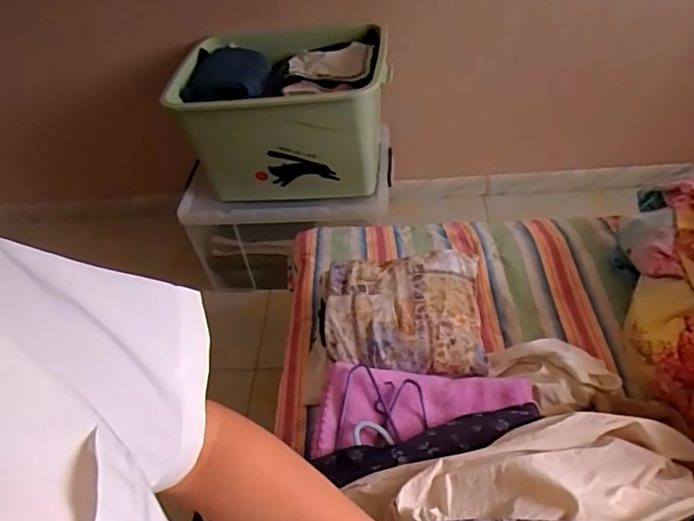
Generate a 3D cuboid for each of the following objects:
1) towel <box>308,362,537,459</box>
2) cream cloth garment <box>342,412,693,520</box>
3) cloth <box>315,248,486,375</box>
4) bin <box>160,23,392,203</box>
[{"bbox_3d":[0.118,0.225,0.830,0.343,0.040,0.144,-4,46,4],"label":"towel"},{"bbox_3d":[0.251,0.276,0.676,0.457,0.072,0.149,-5,46,3],"label":"cream cloth garment"},{"bbox_3d":[0.098,0.091,0.945,0.281,0.080,0.218,-3,46,5],"label":"cloth"},{"bbox_3d":[-0.166,-0.462,1.625,0.572,0.361,0.508,2,47,10],"label":"bin"}]

